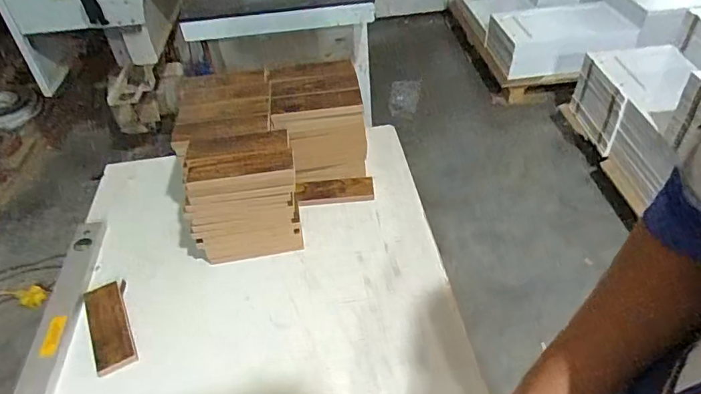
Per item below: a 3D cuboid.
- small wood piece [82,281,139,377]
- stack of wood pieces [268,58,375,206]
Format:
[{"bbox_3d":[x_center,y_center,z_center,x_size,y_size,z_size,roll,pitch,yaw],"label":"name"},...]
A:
[{"bbox_3d":[-0.403,0.213,0.832,0.059,0.016,0.176,-22,44,-18],"label":"small wood piece"},{"bbox_3d":[-0.060,-0.129,1.027,0.176,0.234,0.182,-11,42,-5],"label":"stack of wood pieces"}]

